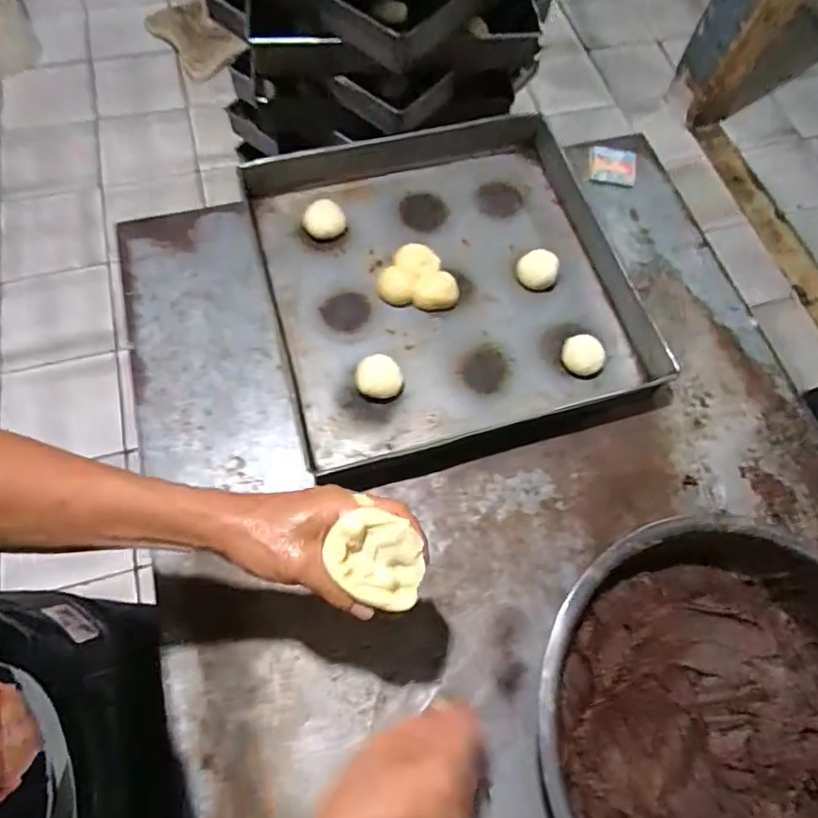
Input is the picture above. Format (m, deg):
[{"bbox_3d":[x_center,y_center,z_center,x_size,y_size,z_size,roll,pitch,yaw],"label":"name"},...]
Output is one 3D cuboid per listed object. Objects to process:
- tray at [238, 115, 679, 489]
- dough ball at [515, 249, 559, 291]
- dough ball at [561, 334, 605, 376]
[{"bbox_3d":[0.057,-0.177,0.747,0.479,0.069,0.477,-15,69,-9],"label":"tray"},{"bbox_3d":[0.176,-0.190,0.752,0.054,0.032,0.049,24,68,7],"label":"dough ball"},{"bbox_3d":[0.223,-0.068,0.706,0.053,0.033,0.050,1,67,-2],"label":"dough ball"}]

